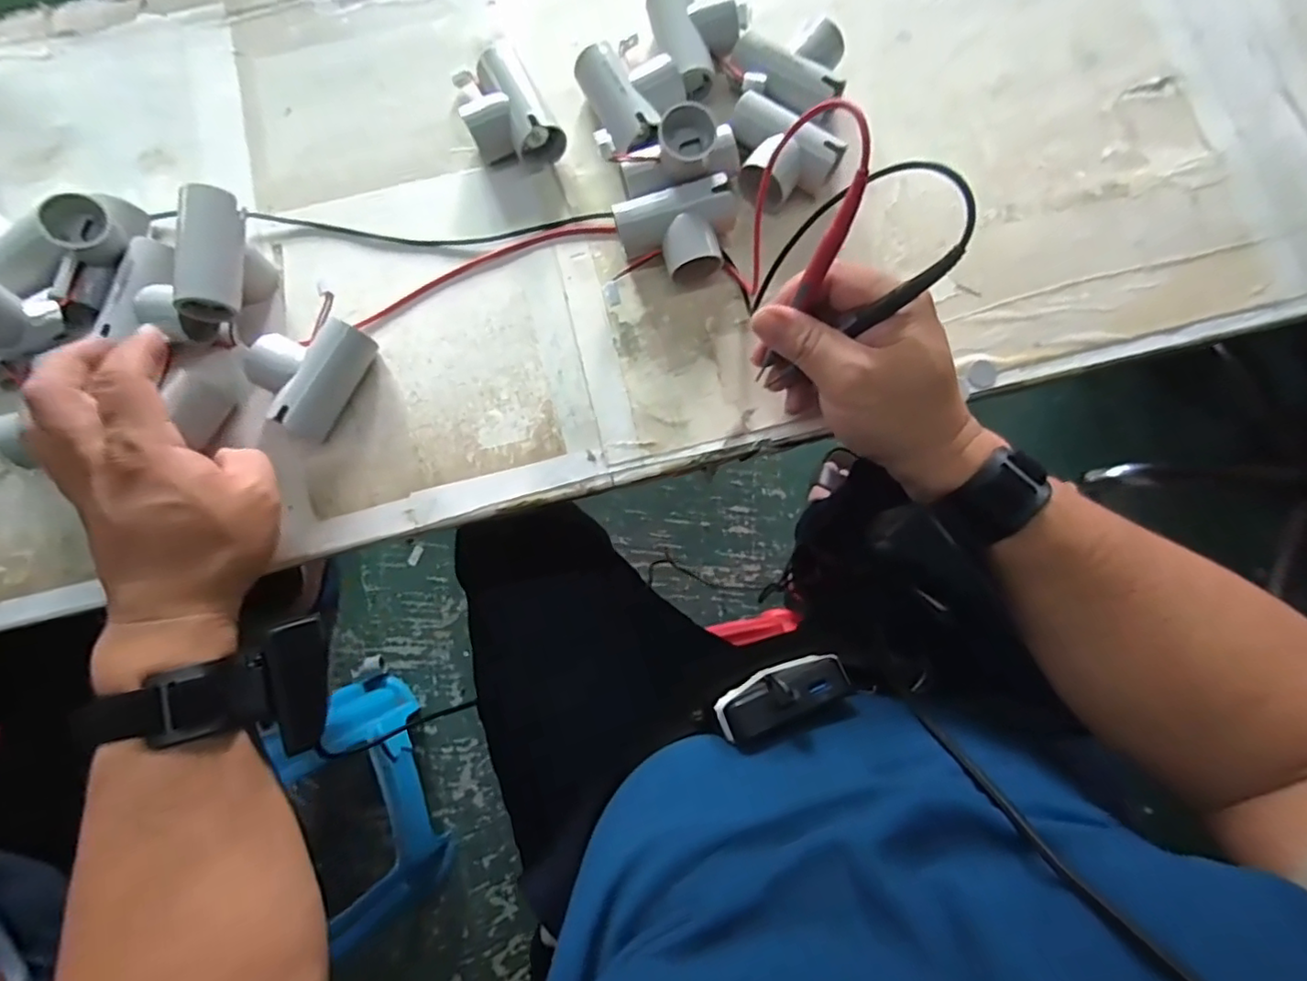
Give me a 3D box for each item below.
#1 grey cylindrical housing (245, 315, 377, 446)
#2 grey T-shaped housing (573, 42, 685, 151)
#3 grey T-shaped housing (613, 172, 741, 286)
[{"bbox_3d":[-0.216,-0.075,0.374,0.053,0.032,0.073,28,81,5],"label":"grey cylindrical housing"},{"bbox_3d":[-0.013,-0.265,0.403,0.055,0.031,0.076,-33,81,-5],"label":"grey T-shaped housing"},{"bbox_3d":[0.017,-0.161,0.385,0.073,0.037,0.051,-15,80,-2],"label":"grey T-shaped housing"}]

